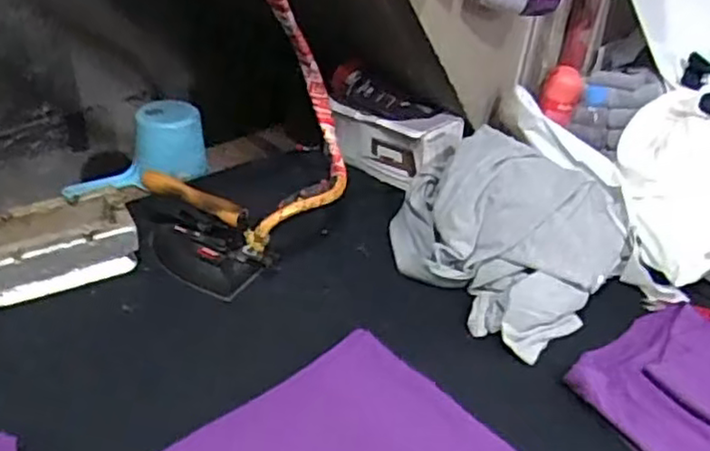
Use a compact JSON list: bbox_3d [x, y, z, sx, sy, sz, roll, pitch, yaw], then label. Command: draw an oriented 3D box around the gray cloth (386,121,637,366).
[{"bbox_3d":[0.222,0.006,1.077,0.334,0.105,0.315,33,73,21],"label":"gray cloth"}]

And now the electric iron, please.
[{"bbox_3d":[-0.253,0.005,1.064,0.255,0.129,0.099,26,39,28],"label":"electric iron"}]

